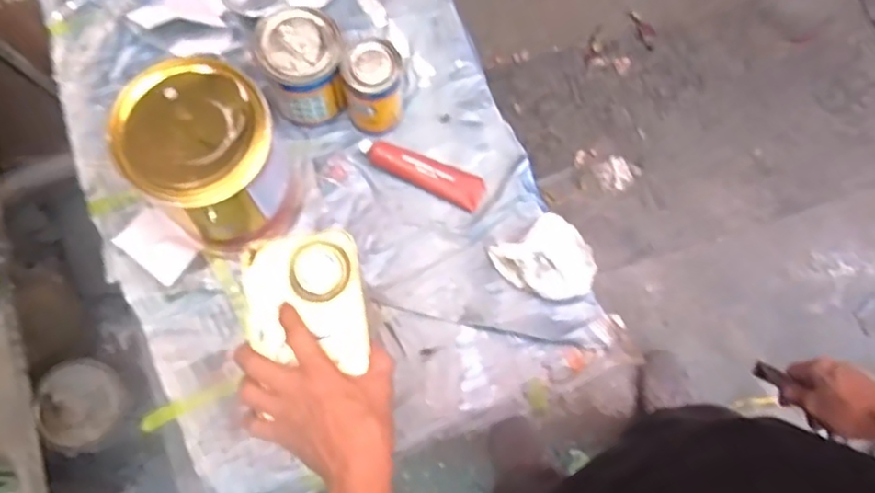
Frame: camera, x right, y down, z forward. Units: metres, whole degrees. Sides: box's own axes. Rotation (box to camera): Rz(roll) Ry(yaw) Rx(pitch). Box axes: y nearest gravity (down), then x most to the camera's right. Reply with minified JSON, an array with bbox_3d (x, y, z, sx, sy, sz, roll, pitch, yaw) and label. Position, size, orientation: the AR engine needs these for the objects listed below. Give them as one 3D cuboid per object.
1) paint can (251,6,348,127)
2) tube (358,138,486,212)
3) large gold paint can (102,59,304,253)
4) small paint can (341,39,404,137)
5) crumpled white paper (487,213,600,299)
[{"bbox_3d":[-0.170,-0.225,0.841,0.100,0.144,0.094,0,76,1],"label":"paint can"},{"bbox_3d":[-0.023,-0.100,0.873,0.175,0.026,0.044,20,77,6],"label":"tube"},{"bbox_3d":[-0.259,-0.100,0.768,0.154,0.201,0.152,0,76,1],"label":"large gold paint can"},{"bbox_3d":[-0.080,-0.197,0.840,0.069,0.142,0.064,0,76,1],"label":"small paint can"},{"bbox_3d":[0.139,0.022,0.837,0.107,0.047,0.109,-28,77,-6],"label":"crumpled white paper"}]

